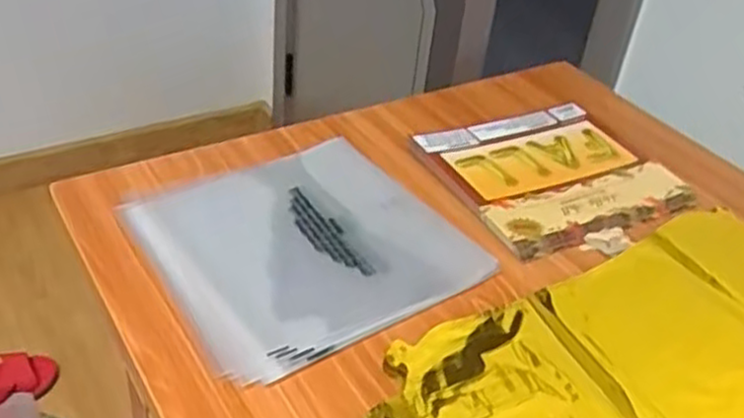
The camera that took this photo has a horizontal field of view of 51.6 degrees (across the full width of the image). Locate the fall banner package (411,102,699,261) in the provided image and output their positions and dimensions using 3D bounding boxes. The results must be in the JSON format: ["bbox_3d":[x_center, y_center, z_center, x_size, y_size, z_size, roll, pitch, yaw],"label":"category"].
[{"bbox_3d":[0.155,-0.031,0.655,0.179,0.008,0.174,-16,42,-25],"label":"fall banner package"}]

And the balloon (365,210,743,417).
[{"bbox_3d":[0.195,0.097,0.496,0.403,0.013,0.192,-16,43,-26],"label":"balloon"}]

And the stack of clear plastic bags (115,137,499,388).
[{"bbox_3d":[-0.051,0.021,0.560,0.207,0.010,0.194,-21,45,-30],"label":"stack of clear plastic bags"}]

